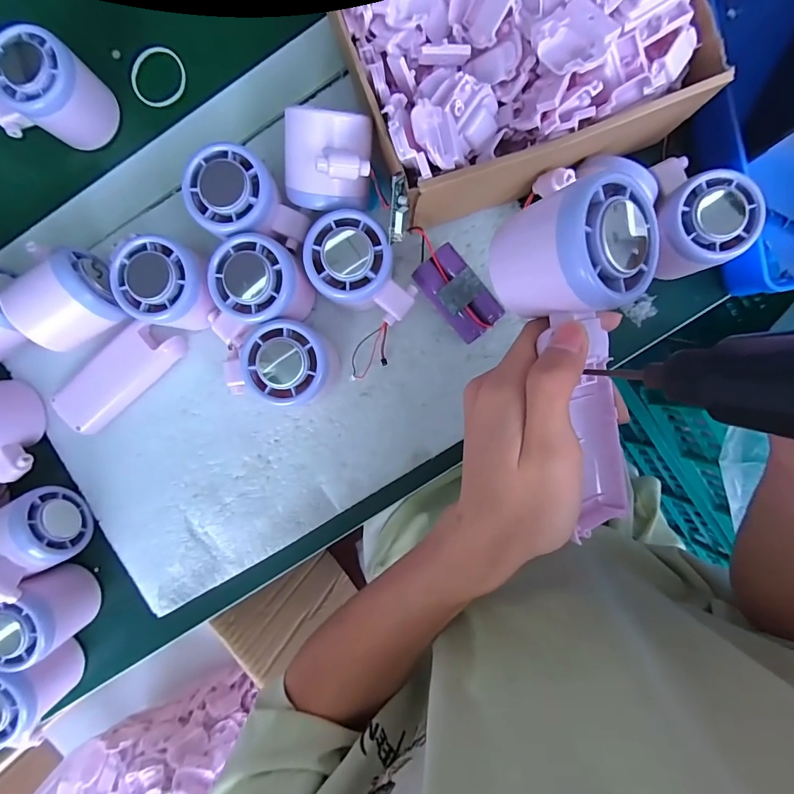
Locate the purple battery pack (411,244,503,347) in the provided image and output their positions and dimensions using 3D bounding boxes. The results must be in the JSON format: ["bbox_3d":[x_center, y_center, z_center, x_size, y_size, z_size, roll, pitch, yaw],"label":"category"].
[{"bbox_3d":[0.044,-0.074,0.296,0.034,0.013,0.065,-39,91,4],"label":"purple battery pack"}]

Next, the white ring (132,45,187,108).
[{"bbox_3d":[-0.186,-0.250,0.323,0.042,0.005,0.045,0,94,2],"label":"white ring"}]

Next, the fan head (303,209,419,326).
[{"bbox_3d":[-0.024,-0.082,0.281,0.052,0.051,0.072,-37,91,4],"label":"fan head"}]

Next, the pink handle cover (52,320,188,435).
[{"bbox_3d":[-0.211,-0.018,0.314,0.103,0.015,0.040,-38,91,4],"label":"pink handle cover"}]

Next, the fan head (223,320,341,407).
[{"bbox_3d":[-0.074,-0.020,0.286,0.053,0.057,0.058,0,94,2],"label":"fan head"}]

